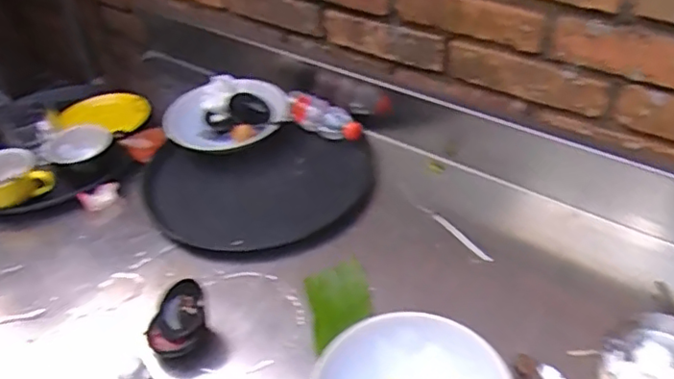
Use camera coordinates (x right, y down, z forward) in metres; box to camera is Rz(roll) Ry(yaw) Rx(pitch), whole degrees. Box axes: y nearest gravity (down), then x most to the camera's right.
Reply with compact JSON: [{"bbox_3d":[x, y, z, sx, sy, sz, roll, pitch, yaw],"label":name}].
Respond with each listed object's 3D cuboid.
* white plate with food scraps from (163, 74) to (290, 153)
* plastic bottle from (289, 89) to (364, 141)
[{"bbox_3d":[-0.174,-0.115,0.943,0.184,0.071,0.143,-19,43,-18],"label":"white plate with food scraps"},{"bbox_3d":[-0.023,-0.112,0.933,0.132,0.041,0.047,27,47,8],"label":"plastic bottle"}]

